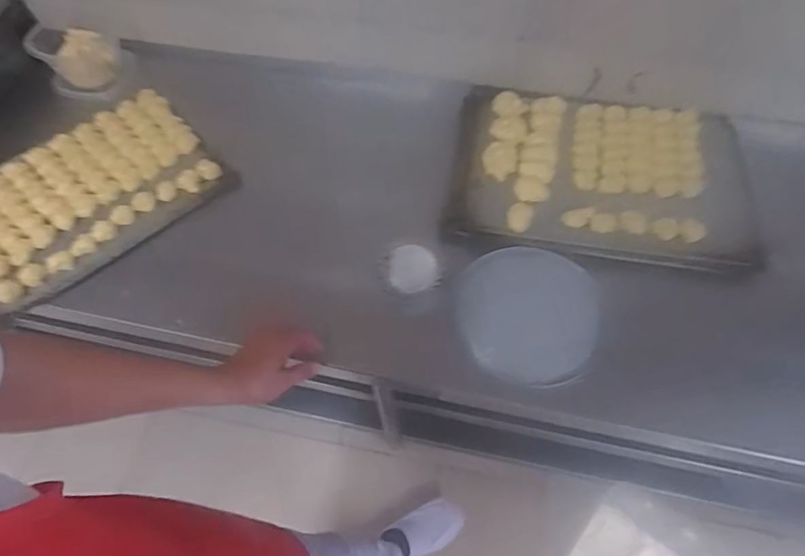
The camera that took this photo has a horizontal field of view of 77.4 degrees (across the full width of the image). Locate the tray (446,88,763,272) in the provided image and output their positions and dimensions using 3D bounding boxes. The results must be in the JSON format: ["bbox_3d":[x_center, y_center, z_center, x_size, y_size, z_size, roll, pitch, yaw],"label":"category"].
[{"bbox_3d":[0.336,-0.181,0.863,0.478,0.039,0.327,10,60,6],"label":"tray"}]

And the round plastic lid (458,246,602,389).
[{"bbox_3d":[0.190,0.052,0.749,0.204,0.021,0.211,0,59,0],"label":"round plastic lid"}]

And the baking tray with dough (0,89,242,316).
[{"bbox_3d":[-0.558,-0.147,0.891,0.445,0.033,0.318,-38,68,-20],"label":"baking tray with dough"}]

